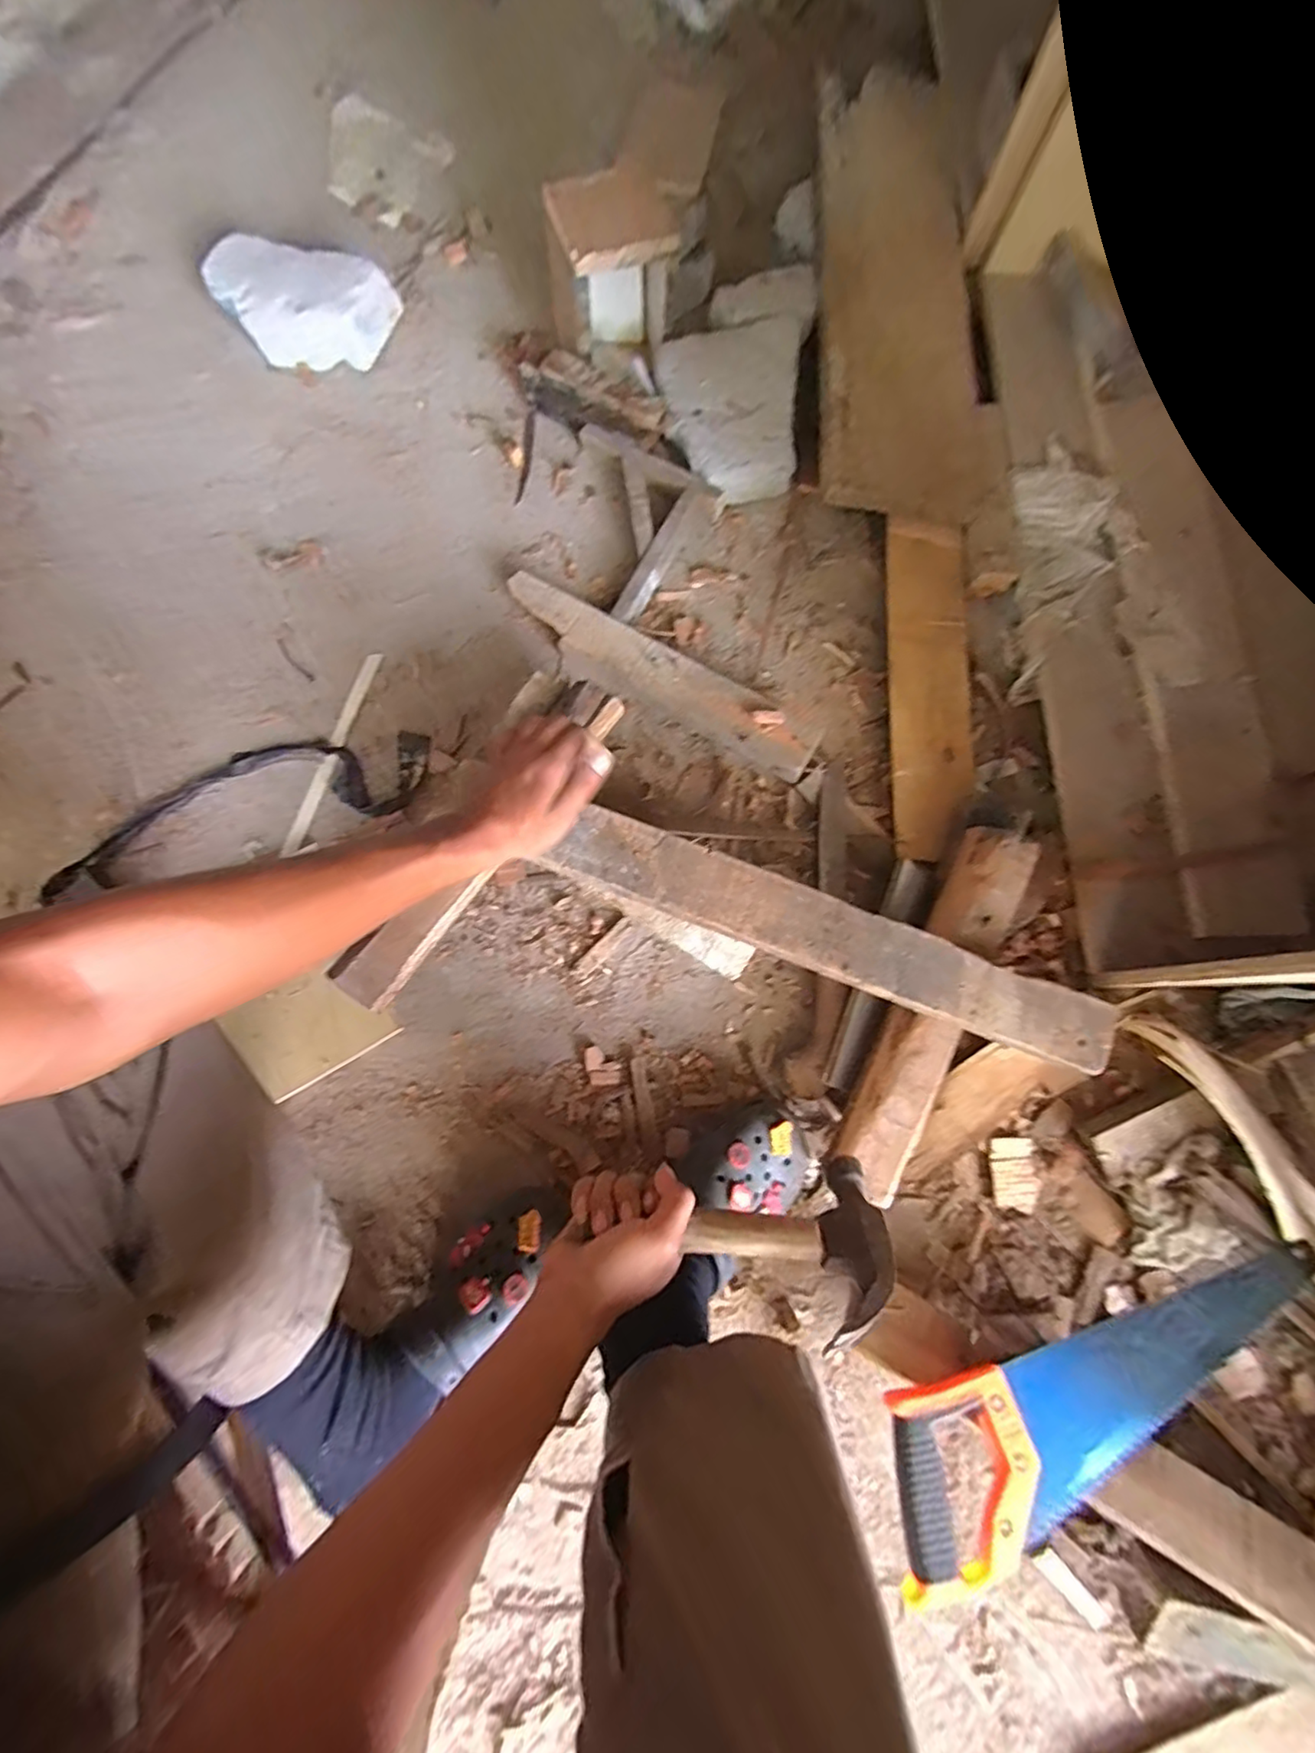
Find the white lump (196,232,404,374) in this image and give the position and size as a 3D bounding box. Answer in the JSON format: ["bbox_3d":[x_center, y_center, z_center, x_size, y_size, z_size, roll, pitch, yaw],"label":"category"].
[{"bbox_3d":[-0.455,-0.732,0.772,0.212,0.082,0.116,6,78,1],"label":"white lump"}]

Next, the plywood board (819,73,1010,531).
[{"bbox_3d":[0.311,-0.767,0.769,0.225,0.027,0.693,3,79,-11],"label":"plywood board"}]

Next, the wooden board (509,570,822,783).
[{"bbox_3d":[-0.003,-0.225,0.683,0.388,0.029,0.075,29,94,7],"label":"wooden board"}]

